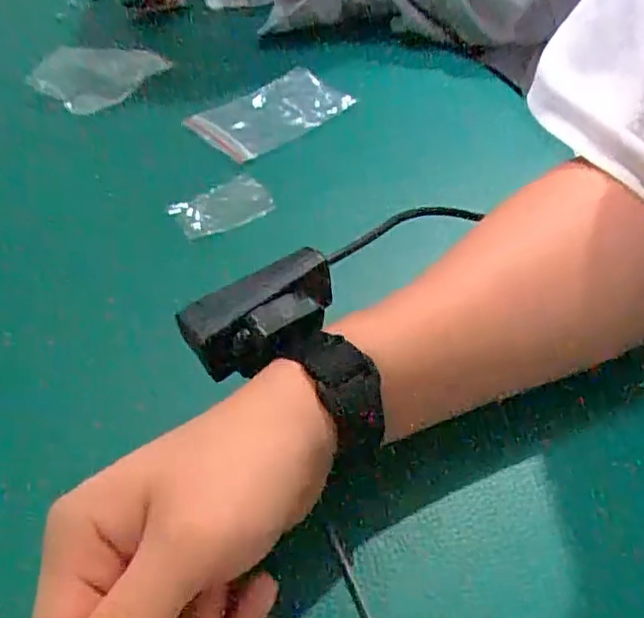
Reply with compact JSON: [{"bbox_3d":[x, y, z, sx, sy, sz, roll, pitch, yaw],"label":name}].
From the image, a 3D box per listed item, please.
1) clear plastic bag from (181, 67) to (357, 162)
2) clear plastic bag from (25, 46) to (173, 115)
[{"bbox_3d":[-0.041,-0.153,0.488,0.114,0.015,0.065,-29,52,-19],"label":"clear plastic bag"},{"bbox_3d":[-0.172,-0.186,0.504,0.111,0.034,0.075,-20,50,-12],"label":"clear plastic bag"}]

